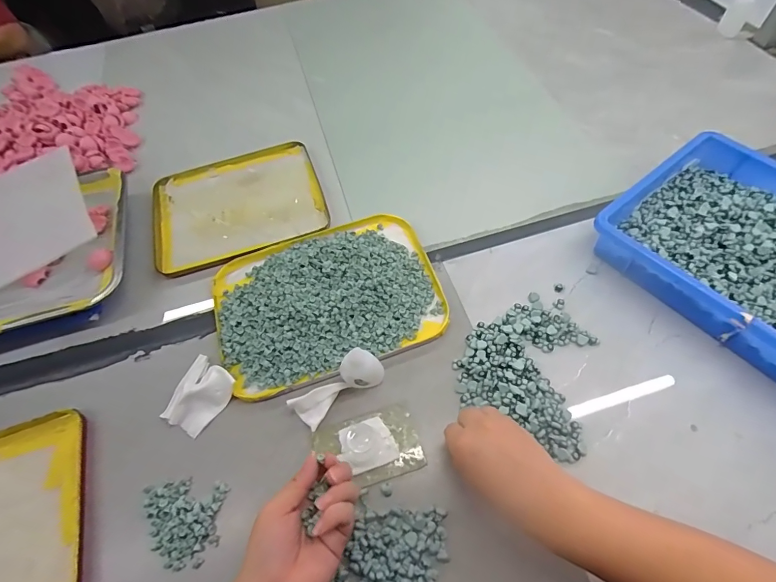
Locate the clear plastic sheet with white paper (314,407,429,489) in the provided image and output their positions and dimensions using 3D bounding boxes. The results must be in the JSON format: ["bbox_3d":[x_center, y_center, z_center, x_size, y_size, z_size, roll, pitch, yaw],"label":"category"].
[{"bbox_3d":[-0.019,0.162,0.420,0.104,0.010,0.068,-17,60,-5],"label":"clear plastic sheet with white paper"}]

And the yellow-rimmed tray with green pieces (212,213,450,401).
[{"bbox_3d":[-0.076,0.003,0.510,0.272,0.028,0.207,-21,60,-8],"label":"yellow-rimmed tray with green pieces"}]

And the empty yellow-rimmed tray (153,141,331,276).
[{"bbox_3d":[-0.230,-0.137,0.618,0.249,0.015,0.225,-19,60,-6],"label":"empty yellow-rimmed tray"}]

